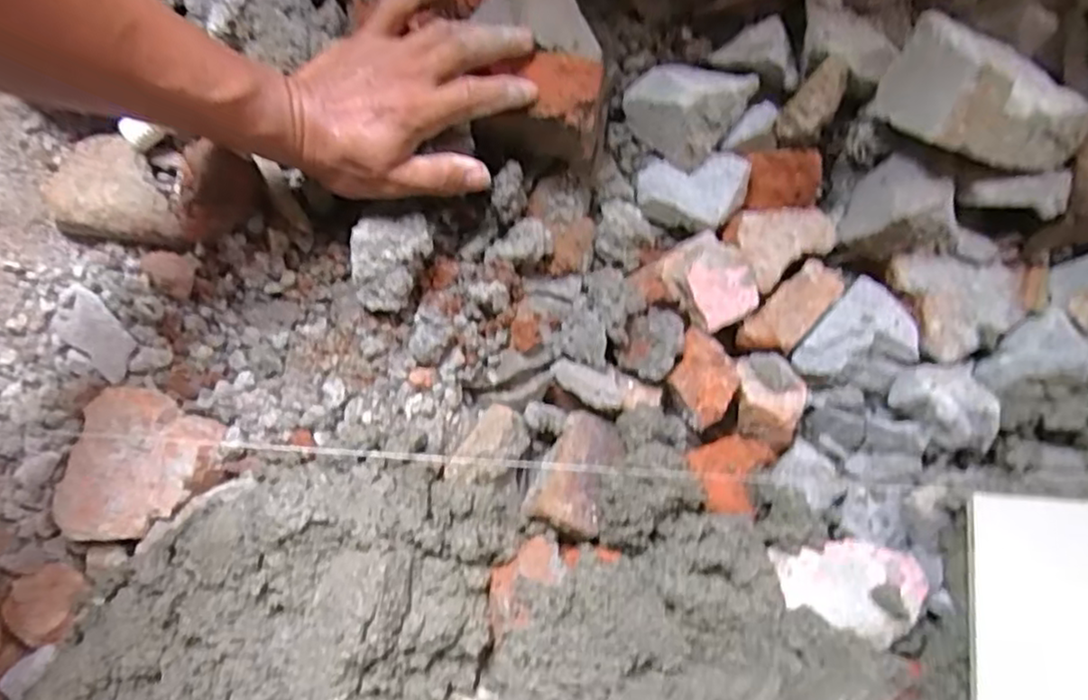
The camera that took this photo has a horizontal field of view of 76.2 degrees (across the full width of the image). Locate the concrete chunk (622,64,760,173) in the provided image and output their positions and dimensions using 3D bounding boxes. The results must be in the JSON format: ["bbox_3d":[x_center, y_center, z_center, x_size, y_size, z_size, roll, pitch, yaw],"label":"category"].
[{"bbox_3d":[0.097,-0.174,0.466,0.072,0.041,0.071,34,83,4],"label":"concrete chunk"}]

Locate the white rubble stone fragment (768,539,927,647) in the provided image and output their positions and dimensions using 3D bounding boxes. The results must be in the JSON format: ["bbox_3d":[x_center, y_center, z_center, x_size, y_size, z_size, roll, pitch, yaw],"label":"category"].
[{"bbox_3d":[0.185,0.142,0.417,0.090,0.021,0.053,13,79,3],"label":"white rubble stone fragment"}]

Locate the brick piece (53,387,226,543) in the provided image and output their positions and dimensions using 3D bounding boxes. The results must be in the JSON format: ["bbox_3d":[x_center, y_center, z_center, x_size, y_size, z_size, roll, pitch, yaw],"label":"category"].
[{"bbox_3d":[-0.248,0.072,0.426,0.081,0.027,0.090,10,82,0],"label":"brick piece"}]

